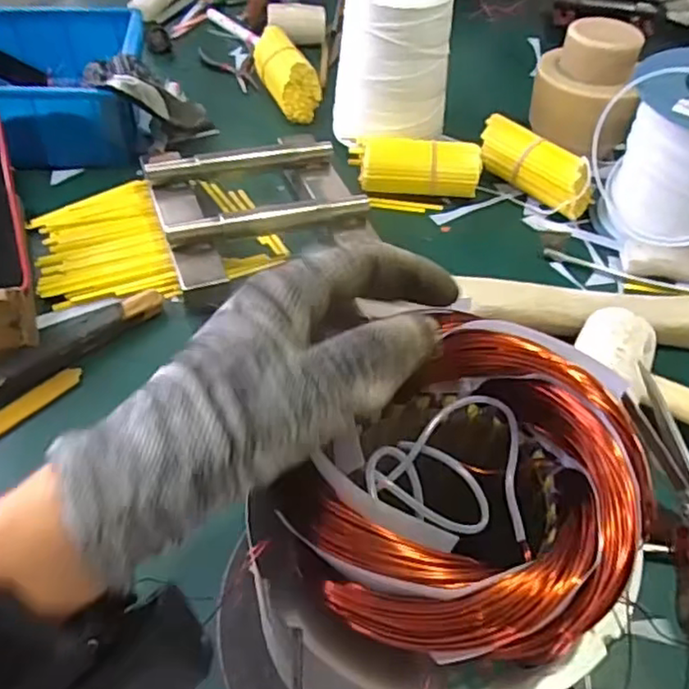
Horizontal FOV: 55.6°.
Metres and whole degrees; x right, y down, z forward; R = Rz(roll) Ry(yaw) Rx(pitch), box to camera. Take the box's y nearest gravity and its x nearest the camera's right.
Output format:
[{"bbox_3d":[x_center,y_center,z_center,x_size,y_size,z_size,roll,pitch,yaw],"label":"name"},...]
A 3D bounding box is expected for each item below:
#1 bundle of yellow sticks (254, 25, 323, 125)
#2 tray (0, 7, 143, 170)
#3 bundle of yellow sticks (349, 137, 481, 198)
[{"bbox_3d":[-0.070,-0.325,0.777,0.057,0.044,0.158,-16,50,-16],"label":"bundle of yellow sticks"},{"bbox_3d":[-0.360,-0.278,0.695,0.279,0.088,0.220,-2,48,-5],"label":"tray"},{"bbox_3d":[0.069,-0.176,0.649,0.127,0.046,0.044,8,48,5],"label":"bundle of yellow sticks"}]

